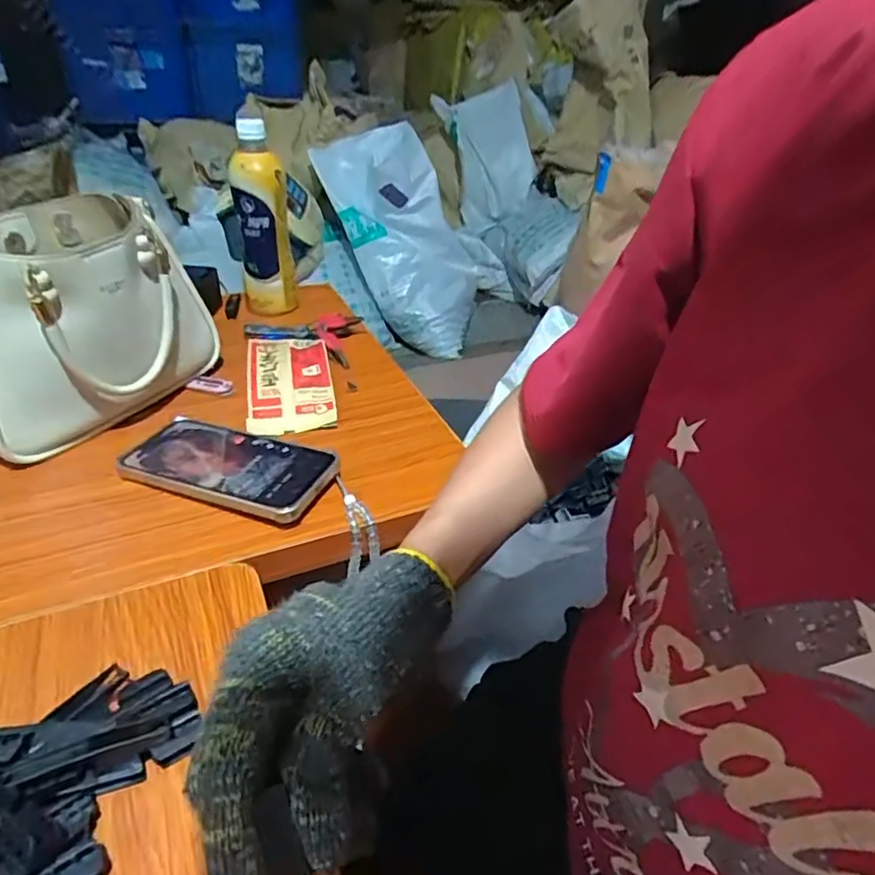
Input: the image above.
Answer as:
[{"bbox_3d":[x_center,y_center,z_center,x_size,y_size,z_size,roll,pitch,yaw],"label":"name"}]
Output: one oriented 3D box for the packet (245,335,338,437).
[{"bbox_3d":[-0.150,-0.059,0.607,0.079,0.030,0.150,-5,35,-12],"label":"packet"}]

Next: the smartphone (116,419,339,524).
[{"bbox_3d":[-0.170,0.021,0.492,0.173,0.012,0.086,12,36,16],"label":"smartphone"}]

